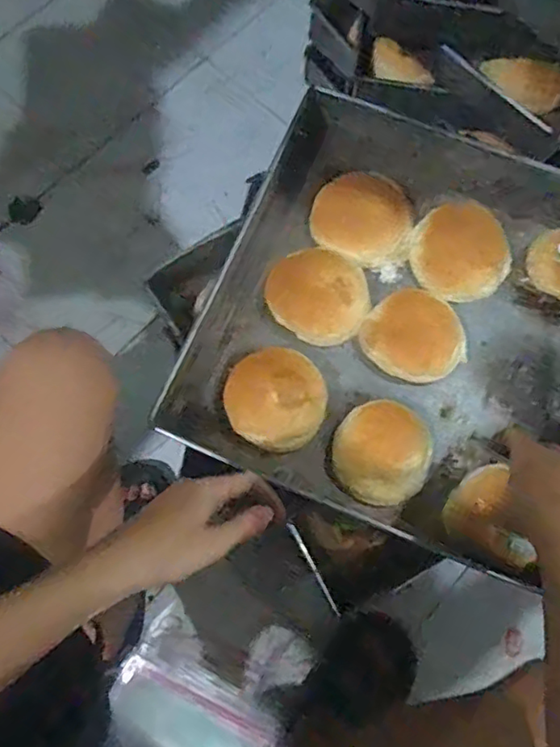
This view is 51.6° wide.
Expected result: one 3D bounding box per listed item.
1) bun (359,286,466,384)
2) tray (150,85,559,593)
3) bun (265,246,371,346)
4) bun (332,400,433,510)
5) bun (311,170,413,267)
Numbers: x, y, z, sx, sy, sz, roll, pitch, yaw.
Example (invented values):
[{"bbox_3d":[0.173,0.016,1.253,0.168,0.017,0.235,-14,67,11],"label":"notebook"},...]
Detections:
[{"bbox_3d":[0.138,-0.036,0.594,0.107,0.047,0.093,26,76,5],"label":"bun"},{"bbox_3d":[0.146,-0.055,0.584,0.418,0.060,0.404,22,77,6],"label":"tray"},{"bbox_3d":[0.039,-0.080,0.599,0.106,0.050,0.090,23,76,5],"label":"bun"},{"bbox_3d":[0.099,0.080,0.568,0.096,0.056,0.091,0,75,-1],"label":"bun"},{"bbox_3d":[0.089,-0.166,0.630,0.106,0.038,0.098,0,75,-1],"label":"bun"}]

